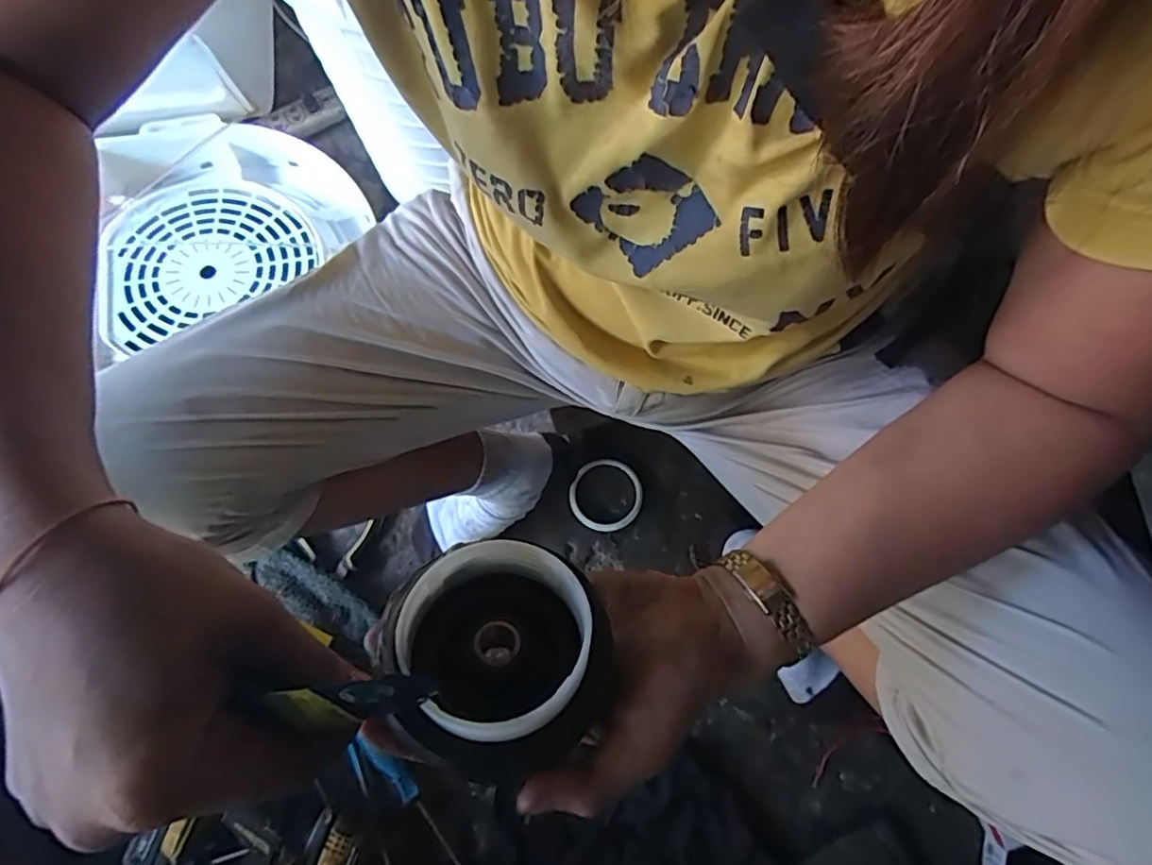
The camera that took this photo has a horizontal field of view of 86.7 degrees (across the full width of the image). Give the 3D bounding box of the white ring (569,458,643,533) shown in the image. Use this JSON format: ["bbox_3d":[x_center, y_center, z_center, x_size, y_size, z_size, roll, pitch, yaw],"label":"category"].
[{"bbox_3d":[0.037,0.075,0.737,0.085,0.014,0.086,0,76,1],"label":"white ring"}]

